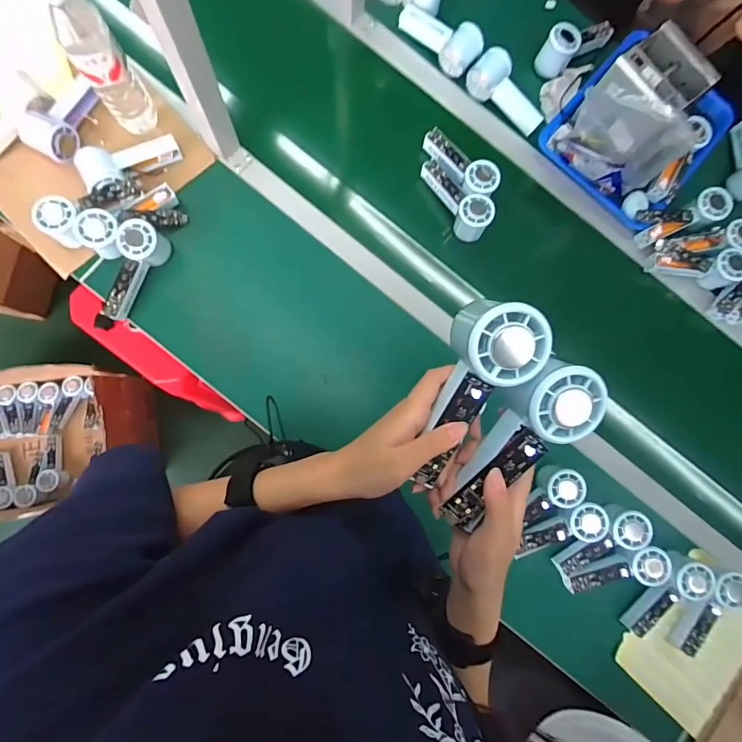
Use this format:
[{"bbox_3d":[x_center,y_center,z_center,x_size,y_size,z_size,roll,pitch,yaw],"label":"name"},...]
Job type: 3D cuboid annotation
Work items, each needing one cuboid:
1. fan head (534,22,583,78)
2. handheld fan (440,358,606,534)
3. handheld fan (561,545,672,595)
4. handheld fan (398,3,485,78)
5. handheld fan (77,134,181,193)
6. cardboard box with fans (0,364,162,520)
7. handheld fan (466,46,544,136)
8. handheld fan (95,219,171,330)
[{"bbox_3d":[0.333,-0.565,0.724,0.057,0.062,0.070,37,83,-1],"label":"fan head"},{"bbox_3d":[0.110,0.057,0.311,0.057,0.032,0.146,37,107,-1],"label":"handheld fan"},{"bbox_3d":[0.388,0.313,0.646,0.157,0.041,0.065,-6,85,-6],"label":"handheld fan"},{"bbox_3d":[0.116,-0.577,0.704,0.159,0.048,0.057,34,83,-1],"label":"handheld fan"},{"bbox_3d":[-0.375,-0.328,0.641,0.146,0.042,0.065,-27,87,-7],"label":"handheld fan"},{"bbox_3d":[-0.911,0.177,1.140,0.510,0.249,0.374,-6,85,-6],"label":"cardboard box with fans"},{"bbox_3d":[0.239,-0.484,0.708,0.149,0.047,0.058,39,83,0],"label":"handheld fan"},{"bbox_3d":[-0.363,-0.147,0.625,0.066,0.050,0.153,19,83,-3],"label":"handheld fan"}]

